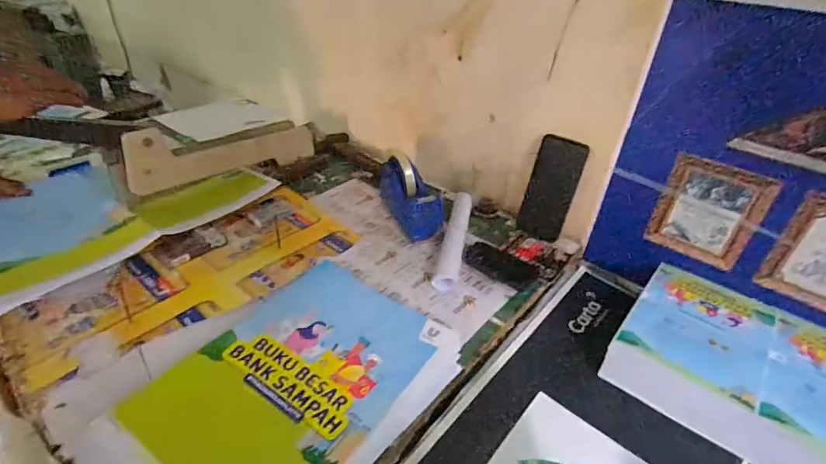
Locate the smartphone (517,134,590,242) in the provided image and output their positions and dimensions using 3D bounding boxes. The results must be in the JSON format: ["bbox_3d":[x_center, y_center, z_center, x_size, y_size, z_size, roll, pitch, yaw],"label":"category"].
[{"bbox_3d":[0.237,-0.073,0.769,0.080,0.176,0.006,23,29,24],"label":"smartphone"}]

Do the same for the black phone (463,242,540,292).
[{"bbox_3d":[0.135,0.049,0.698,0.114,0.012,0.059,22,38,24],"label":"black phone"}]

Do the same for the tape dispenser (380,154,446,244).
[{"bbox_3d":[-0.005,-0.068,0.779,0.069,0.098,0.160,-12,37,-22],"label":"tape dispenser"}]

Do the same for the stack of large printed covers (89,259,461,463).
[{"bbox_3d":[-0.127,0.168,0.505,0.252,0.033,0.365,26,40,28],"label":"stack of large printed covers"}]

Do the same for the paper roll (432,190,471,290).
[{"bbox_3d":[0.069,0.007,0.721,0.035,0.029,0.229,10,35,9],"label":"paper roll"}]

